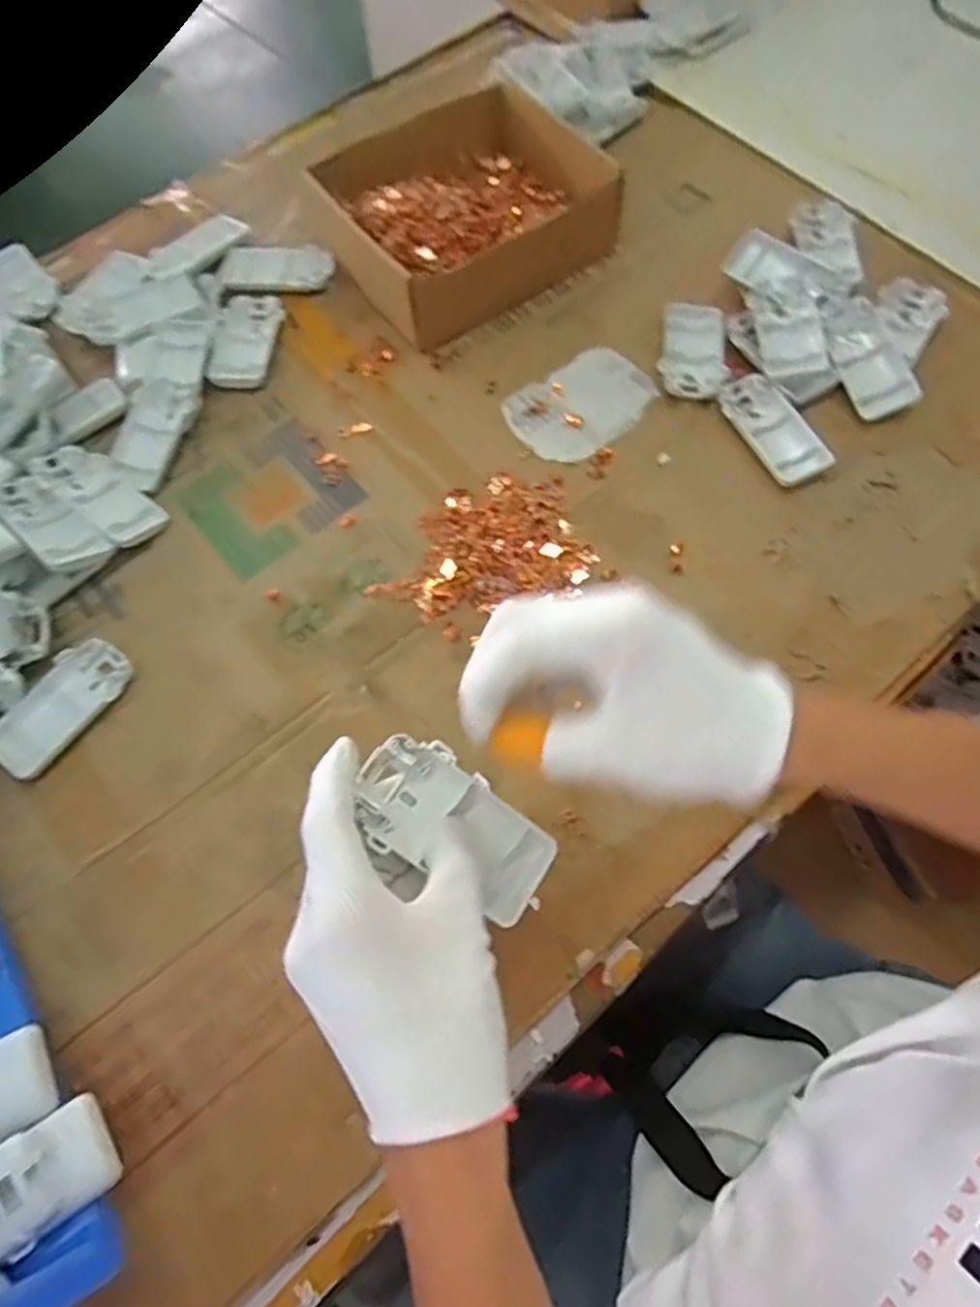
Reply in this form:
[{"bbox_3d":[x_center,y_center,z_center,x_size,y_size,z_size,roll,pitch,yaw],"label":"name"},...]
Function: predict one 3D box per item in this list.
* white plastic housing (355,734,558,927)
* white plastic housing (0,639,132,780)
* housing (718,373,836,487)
[{"bbox_3d":[-0.016,0.078,0.328,0.096,0.014,0.048,37,71,-8],"label":"white plastic housing"},{"bbox_3d":[-0.287,0.035,0.487,0.048,0.016,0.097,33,72,15],"label":"white plastic housing"},{"bbox_3d":[0.216,-0.173,0.555,0.046,0.013,0.096,-26,68,-9],"label":"housing"}]

